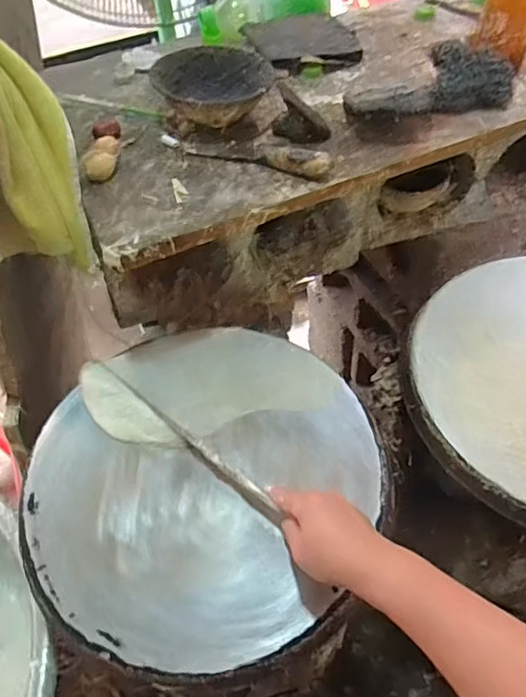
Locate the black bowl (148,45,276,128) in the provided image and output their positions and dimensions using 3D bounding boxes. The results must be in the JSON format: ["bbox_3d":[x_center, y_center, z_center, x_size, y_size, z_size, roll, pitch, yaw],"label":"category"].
[{"bbox_3d":[-0.059,-0.325,0.690,0.131,0.043,0.137,-1,53,1],"label":"black bowl"}]

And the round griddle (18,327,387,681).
[{"bbox_3d":[-0.069,0.126,0.591,0.349,0.028,0.362,-1,53,1],"label":"round griddle"}]

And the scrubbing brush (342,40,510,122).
[{"bbox_3d":[0.201,-0.318,0.680,0.212,0.055,0.095,-22,56,-14],"label":"scrubbing brush"}]

